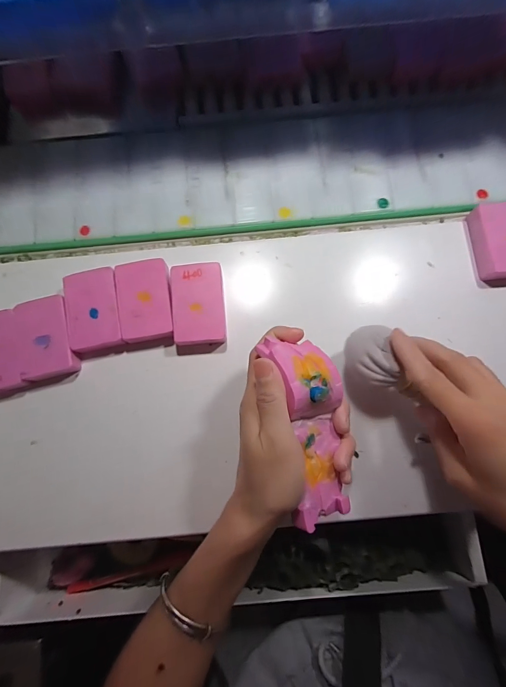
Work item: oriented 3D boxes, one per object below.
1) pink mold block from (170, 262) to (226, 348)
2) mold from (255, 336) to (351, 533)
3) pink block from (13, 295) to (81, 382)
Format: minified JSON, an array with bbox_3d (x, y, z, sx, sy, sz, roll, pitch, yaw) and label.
[{"bbox_3d":[-0.048,-0.035,0.287,0.044,0.017,0.069,-7,74,0],"label":"pink mold block"},{"bbox_3d":[0.035,0.059,0.221,0.038,0.044,0.117,-1,93,41],"label":"mold"},{"bbox_3d":[-0.181,-0.005,0.283,0.043,0.016,0.069,-13,74,-2],"label":"pink block"}]

